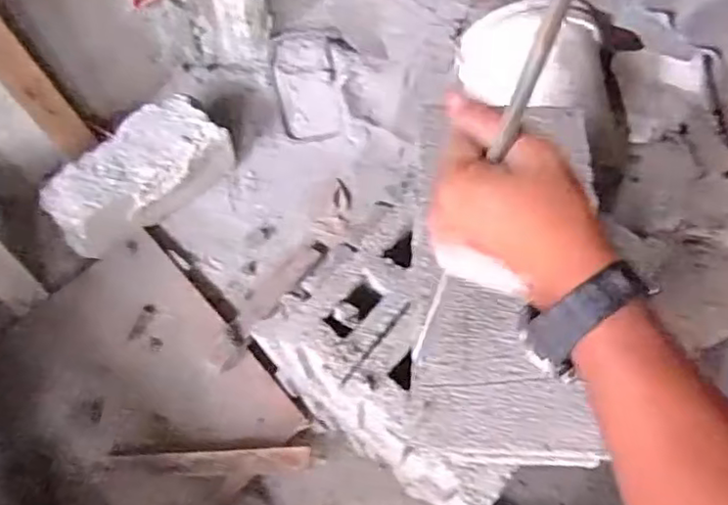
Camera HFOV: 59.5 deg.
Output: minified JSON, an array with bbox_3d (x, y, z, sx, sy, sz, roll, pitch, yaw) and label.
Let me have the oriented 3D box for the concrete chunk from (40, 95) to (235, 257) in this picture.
[{"bbox_3d":[-0.474,-0.162,1.390,0.398,0.211,0.136,-39,70,-16],"label":"concrete chunk"}]

